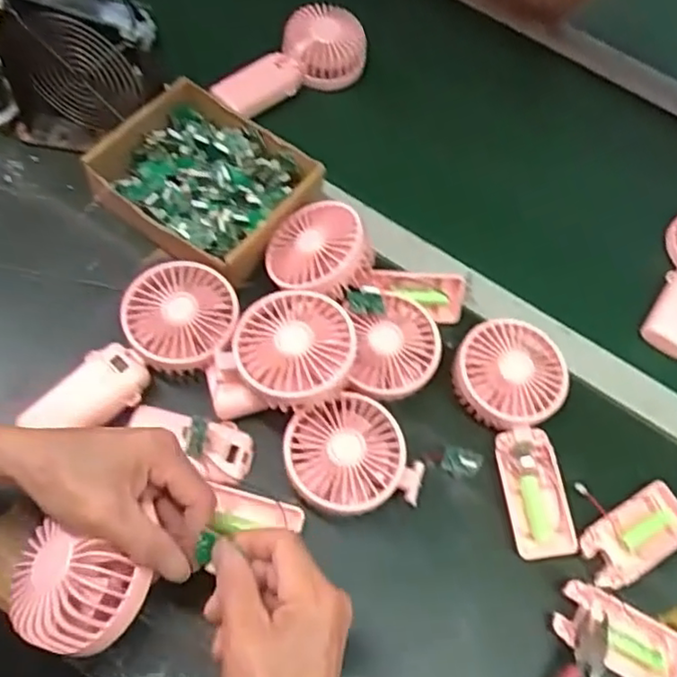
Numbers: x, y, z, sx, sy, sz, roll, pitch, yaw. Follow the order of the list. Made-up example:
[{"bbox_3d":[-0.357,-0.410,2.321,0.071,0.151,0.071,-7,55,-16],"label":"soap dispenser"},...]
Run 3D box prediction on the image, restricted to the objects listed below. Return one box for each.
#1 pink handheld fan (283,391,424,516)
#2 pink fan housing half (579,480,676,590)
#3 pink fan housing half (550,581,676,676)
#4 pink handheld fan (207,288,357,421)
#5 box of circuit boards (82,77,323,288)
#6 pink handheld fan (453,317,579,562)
[{"bbox_3d":[0.008,0.089,0.488,0.093,0.045,0.088,3,62,-6],"label":"pink handheld fan"},{"bbox_3d":[0.235,0.157,0.503,0.099,0.008,0.049,-26,69,-20],"label":"pink fan housing half"},{"bbox_3d":[0.207,0.220,0.466,0.097,0.009,0.046,28,62,7],"label":"pink fan housing half"},{"bbox_3d":[-0.042,0.020,0.487,0.109,0.065,0.084,-33,71,-22],"label":"pink handheld fan"},{"bbox_3d":[-0.117,-0.139,0.577,0.172,0.046,0.151,37,64,11],"label":"box of circuit boards"},{"bbox_3d":[0.149,0.079,0.525,0.087,0.039,0.188,-7,77,-7],"label":"pink handheld fan"}]

